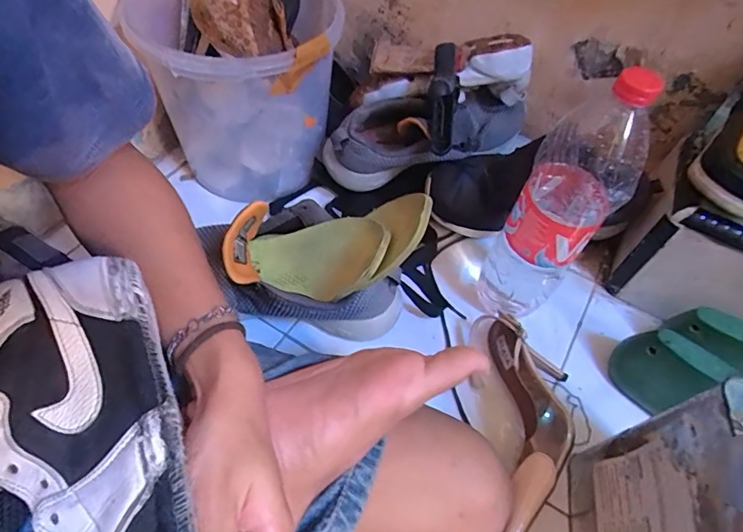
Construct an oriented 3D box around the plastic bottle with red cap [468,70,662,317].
[{"bbox_3d":[0.193,-0.061,0.485,0.093,0.321,0.114,30,58,15],"label":"plastic bottle with red cap"}]

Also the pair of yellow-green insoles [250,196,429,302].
[{"bbox_3d":[-0.040,-0.015,0.495,0.252,0.065,0.092,-13,43,41],"label":"pair of yellow-green insoles"}]

